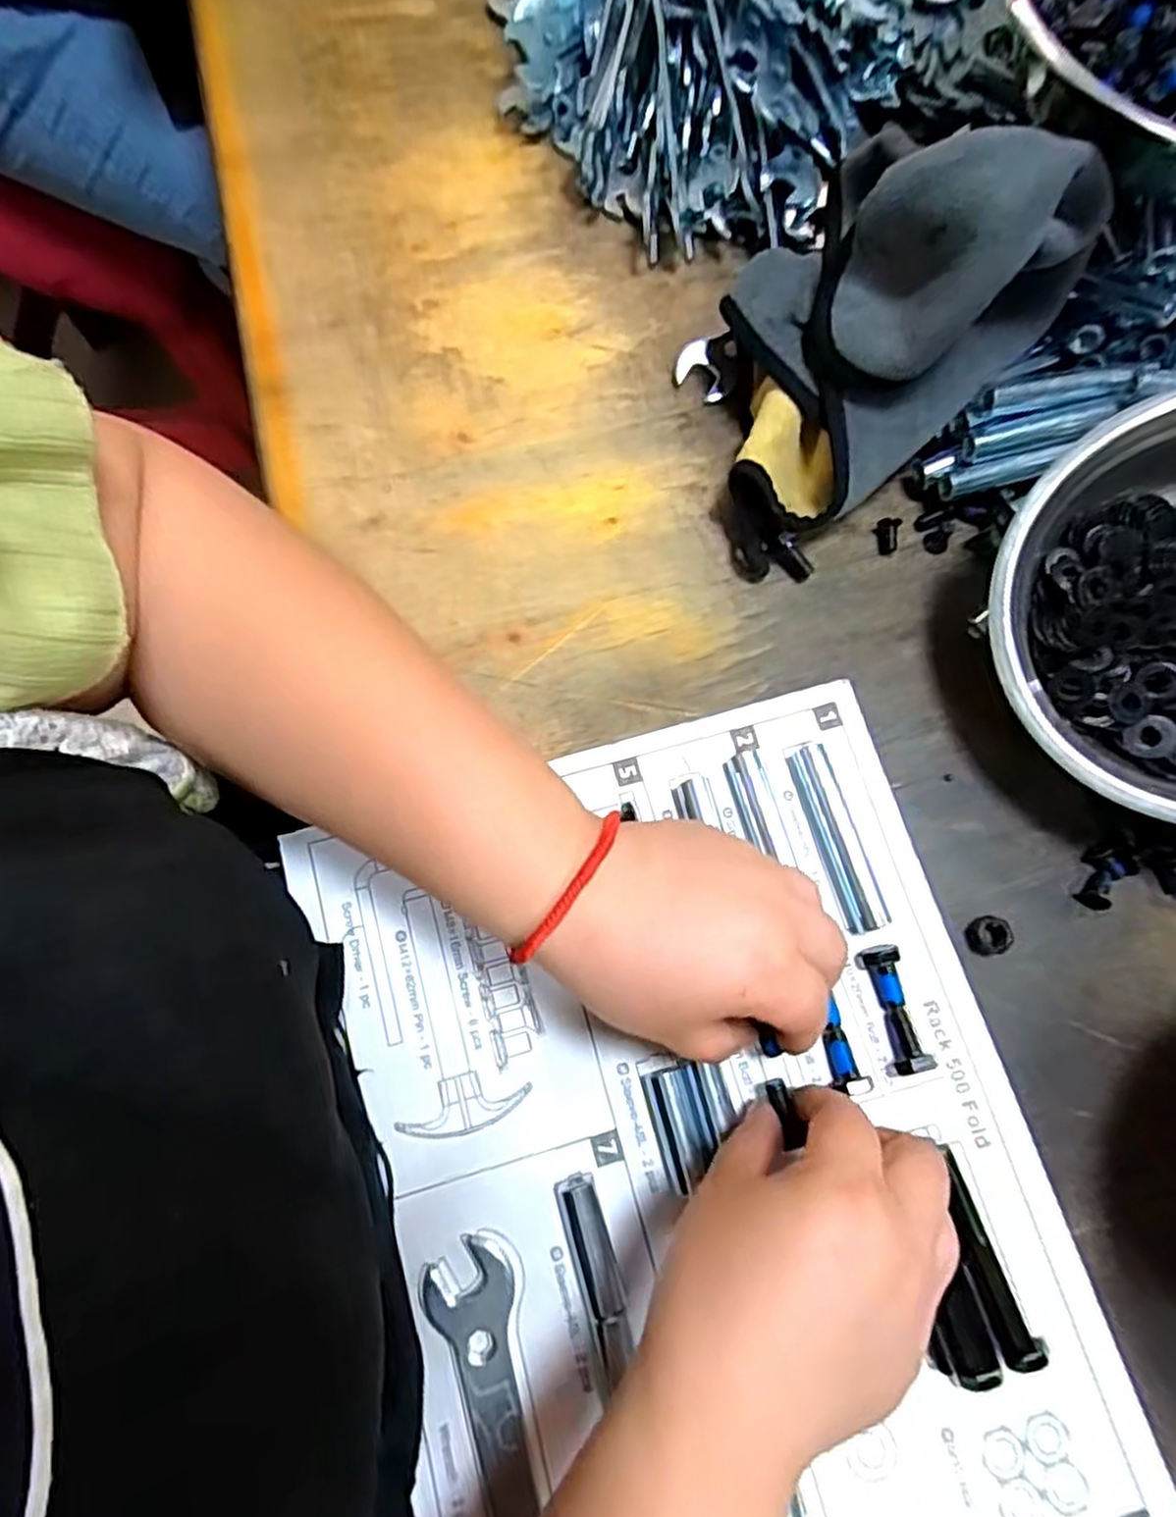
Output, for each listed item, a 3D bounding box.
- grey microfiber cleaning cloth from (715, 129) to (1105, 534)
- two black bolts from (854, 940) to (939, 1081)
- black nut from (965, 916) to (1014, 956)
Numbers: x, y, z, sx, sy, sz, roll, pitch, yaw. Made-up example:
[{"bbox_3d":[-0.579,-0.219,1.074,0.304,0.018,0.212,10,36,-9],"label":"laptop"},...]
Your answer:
[{"bbox_3d":[0.130,-0.211,0.374,0.127,0.128,0.173,44,78,10],"label":"grey microfiber cleaning cloth"},{"bbox_3d":[0.135,0.109,0.337,0.015,0.012,0.053,-13,75,-5],"label":"two black bolts"},{"bbox_3d":[0.184,0.081,0.353,0.019,0.007,0.017,-5,75,-3],"label":"black nut"}]

